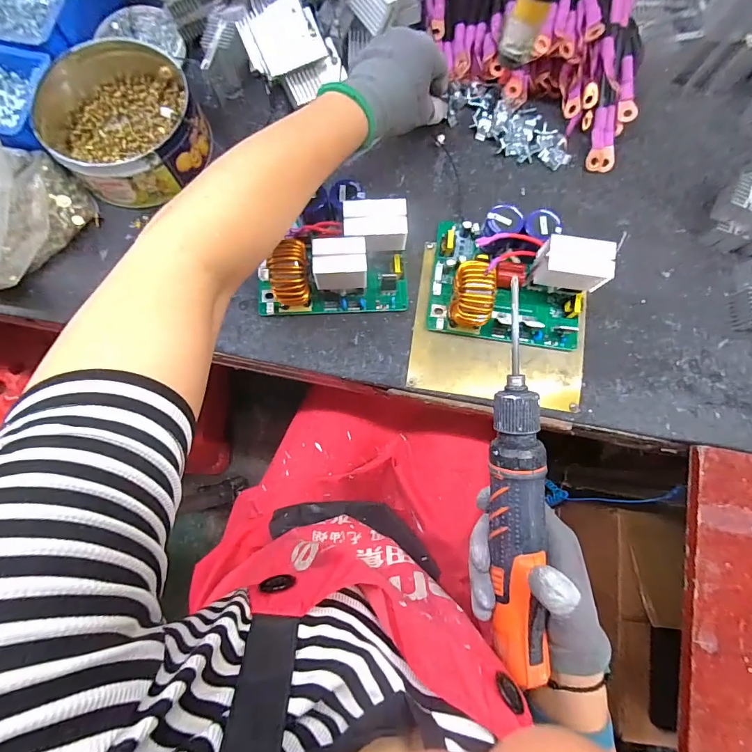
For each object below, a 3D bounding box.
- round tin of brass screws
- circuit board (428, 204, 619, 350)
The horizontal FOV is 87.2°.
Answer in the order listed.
[{"bbox_3d":[-0.259,-0.263,0.409,0.148,0.051,0.158,-43,82,-7],"label":"round tin of brass screws"},{"bbox_3d":[0.131,-0.099,0.373,0.144,0.073,0.117,7,79,2],"label":"circuit board"}]

